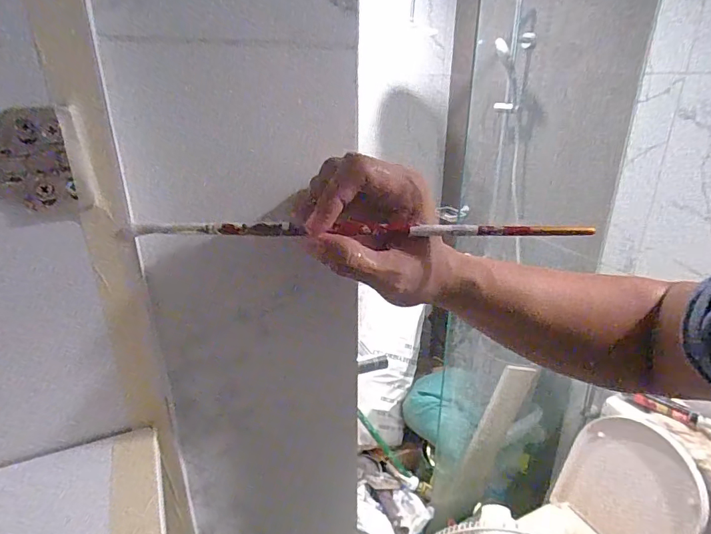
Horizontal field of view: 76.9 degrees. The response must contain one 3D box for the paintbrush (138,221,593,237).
[{"bbox_3d":[0.012,-0.024,0.283,0.288,0.009,0.006,0,23,-5],"label":"paintbrush"}]

